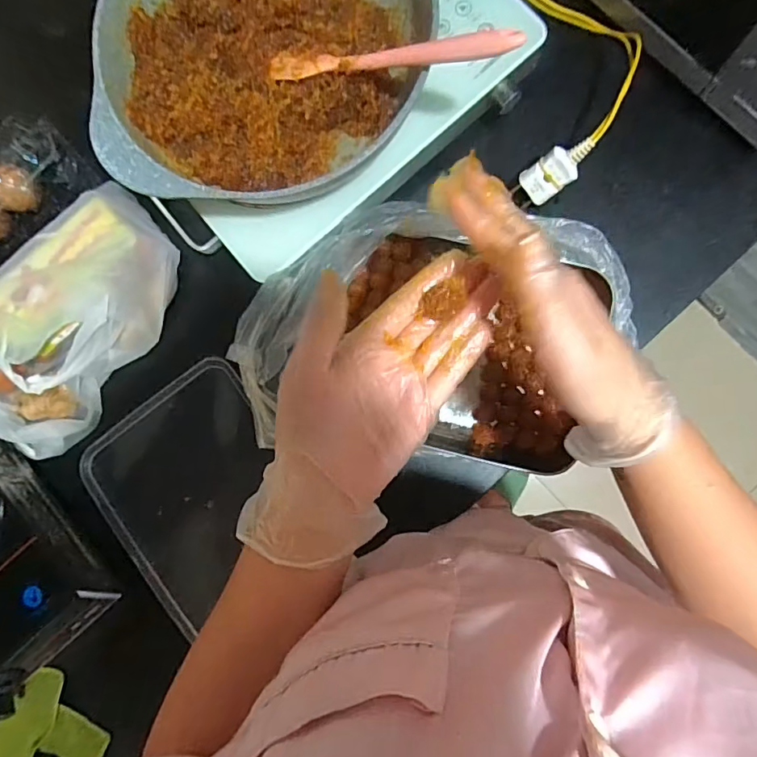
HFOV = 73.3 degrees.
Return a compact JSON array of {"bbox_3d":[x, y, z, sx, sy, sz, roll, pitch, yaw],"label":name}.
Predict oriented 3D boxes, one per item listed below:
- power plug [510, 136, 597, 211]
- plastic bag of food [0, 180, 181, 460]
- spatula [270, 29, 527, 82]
[{"bbox_3d":[0.166,-0.197,0.487,0.072,0.028,0.035,-34,104,30],"label":"power plug"},{"bbox_3d":[-0.314,-0.057,0.512,0.143,0.076,0.271,38,90,7],"label":"plastic bag of food"},{"bbox_3d":[0.002,-0.250,0.401,0.227,0.015,0.029,16,85,31],"label":"spatula"}]

